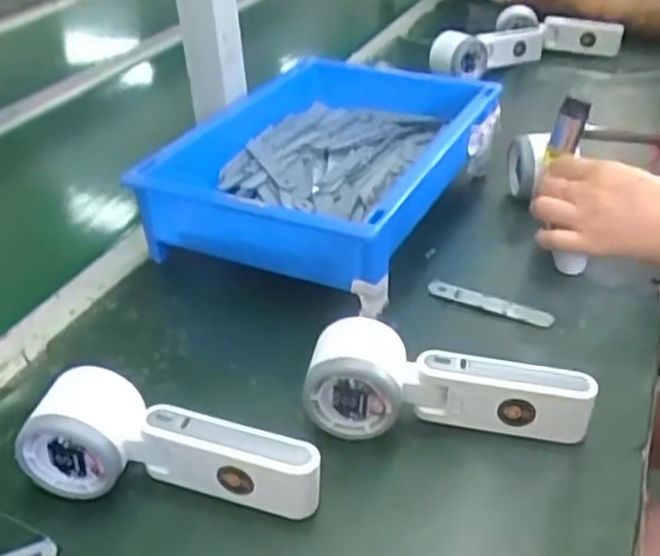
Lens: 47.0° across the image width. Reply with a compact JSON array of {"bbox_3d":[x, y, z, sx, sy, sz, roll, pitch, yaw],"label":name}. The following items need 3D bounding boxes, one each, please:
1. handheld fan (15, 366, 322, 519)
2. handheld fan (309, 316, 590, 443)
[{"bbox_3d":[-0.086,0.095,0.430,0.168,0.056,0.055,5,35,9],"label":"handheld fan"},{"bbox_3d":[0.071,0.066,0.468,0.167,0.053,0.055,2,35,5],"label":"handheld fan"}]

